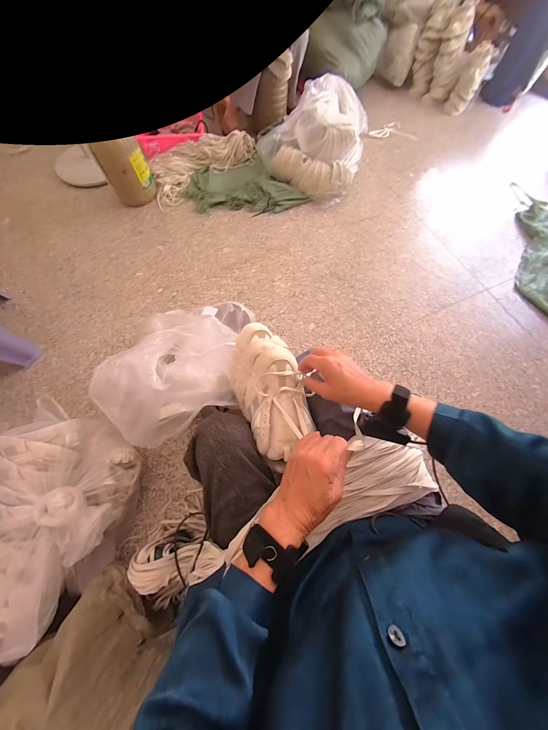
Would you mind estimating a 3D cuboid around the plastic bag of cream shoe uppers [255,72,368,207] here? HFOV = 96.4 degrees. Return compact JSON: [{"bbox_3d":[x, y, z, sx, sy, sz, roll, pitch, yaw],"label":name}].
[{"bbox_3d":[0.212,-1.178,1.283,0.523,0.279,0.497,26,69,7],"label":"plastic bag of cream shoe uppers"}]

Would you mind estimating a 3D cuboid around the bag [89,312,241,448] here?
[{"bbox_3d":[-0.248,0.035,0.597,0.327,0.155,0.239,-18,70,-10],"label":"bag"}]

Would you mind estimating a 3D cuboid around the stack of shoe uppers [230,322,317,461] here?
[{"bbox_3d":[-0.009,0.034,0.461,0.122,0.074,0.254,-19,70,-10],"label":"stack of shoe uppers"}]

